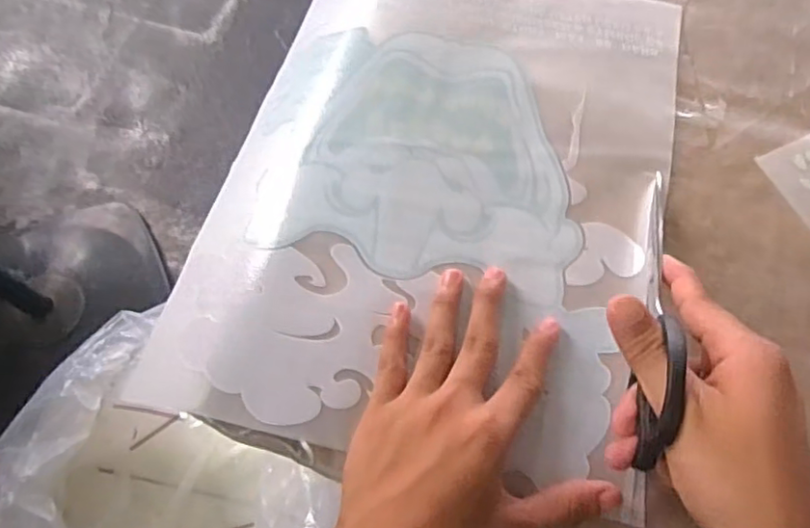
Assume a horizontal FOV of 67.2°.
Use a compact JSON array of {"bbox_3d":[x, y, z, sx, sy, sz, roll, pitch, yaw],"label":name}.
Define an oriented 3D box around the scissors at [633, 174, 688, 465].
[{"bbox_3d":[0.136,0.017,0.326,0.009,0.058,0.177,14,46,7],"label":"scissors"}]

